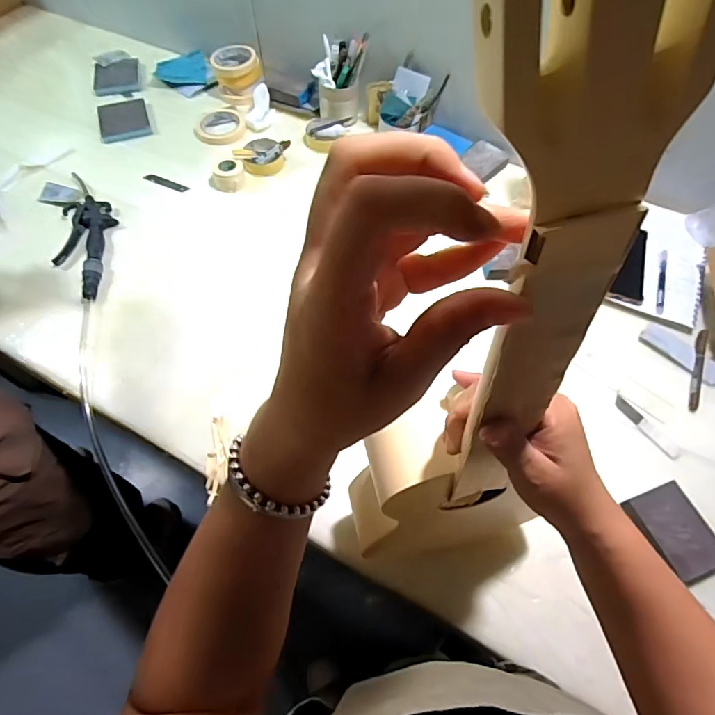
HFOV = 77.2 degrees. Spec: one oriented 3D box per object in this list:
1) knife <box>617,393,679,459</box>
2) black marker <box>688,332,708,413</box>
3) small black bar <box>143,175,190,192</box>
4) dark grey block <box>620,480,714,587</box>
[{"bbox_3d":[0.390,0.093,0.604,0.020,0.004,0.099,-32,66,-15],"label":"knife"},{"bbox_3d":[0.489,0.016,0.640,0.013,0.010,0.135,22,64,12],"label":"black marker"},{"bbox_3d":[-0.357,-0.326,0.832,0.091,0.004,0.019,23,64,12],"label":"small black bar"},{"bbox_3d":[0.374,0.205,0.526,0.076,0.026,0.099,-22,64,-11],"label":"dark grey block"}]

